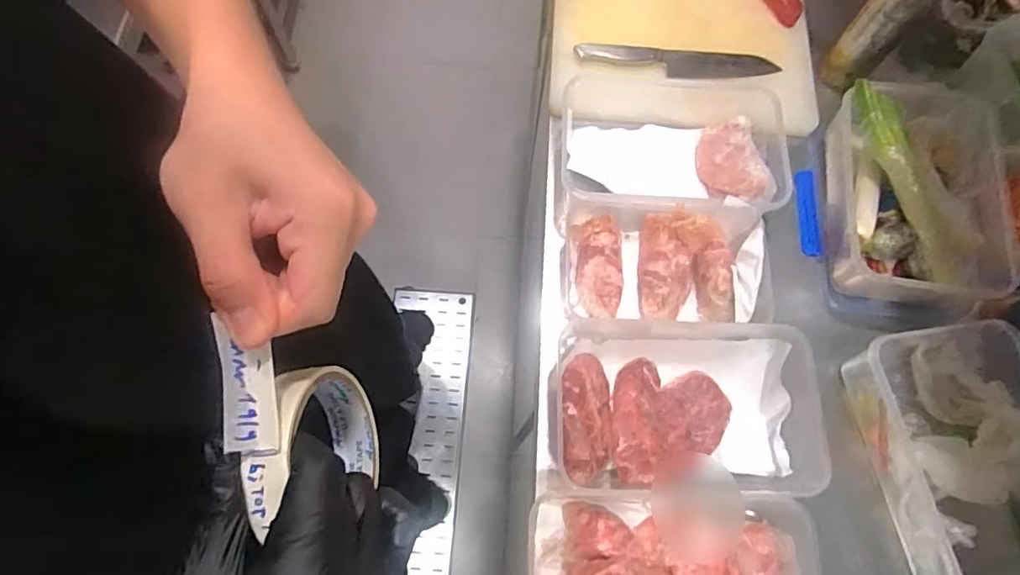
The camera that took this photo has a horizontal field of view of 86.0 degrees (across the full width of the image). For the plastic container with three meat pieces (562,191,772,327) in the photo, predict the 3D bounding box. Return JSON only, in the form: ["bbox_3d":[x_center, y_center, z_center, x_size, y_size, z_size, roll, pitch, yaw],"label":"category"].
[{"bbox_3d":[0.169,-0.022,0.615,0.215,0.072,0.152,3,70,-1],"label":"plastic container with three meat pieces"}]

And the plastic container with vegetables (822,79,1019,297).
[{"bbox_3d":[0.473,-0.102,0.643,0.166,0.088,0.268,8,70,1],"label":"plastic container with vegetables"}]

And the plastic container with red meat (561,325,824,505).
[{"bbox_3d":[0.184,0.126,0.573,0.279,0.082,0.165,3,70,-1],"label":"plastic container with red meat"}]

